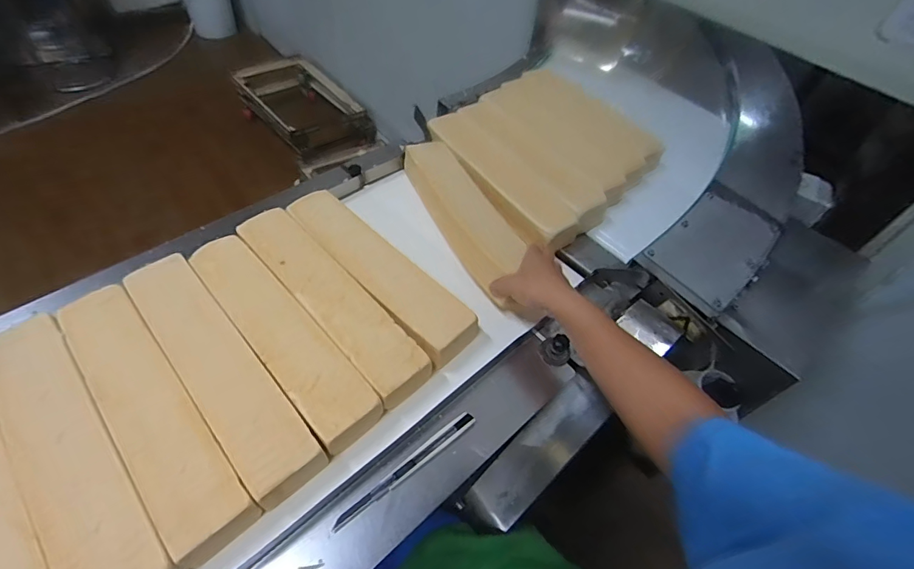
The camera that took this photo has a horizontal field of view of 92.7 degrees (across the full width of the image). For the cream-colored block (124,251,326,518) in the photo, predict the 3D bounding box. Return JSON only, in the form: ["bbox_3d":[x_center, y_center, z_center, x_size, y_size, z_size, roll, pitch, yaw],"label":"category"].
[{"bbox_3d":[-0.283,0.097,0.520,0.078,0.043,0.372,-33,62,-28],"label":"cream-colored block"}]

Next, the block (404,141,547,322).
[{"bbox_3d":[0.019,-0.104,0.689,0.088,0.052,0.368,-18,54,-17],"label":"block"}]

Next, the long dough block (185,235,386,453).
[{"bbox_3d":[-0.226,0.063,0.562,0.074,0.057,0.347,-34,62,-28],"label":"long dough block"}]

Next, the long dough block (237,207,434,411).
[{"bbox_3d":[-0.174,0.021,0.598,0.080,0.059,0.364,-34,62,-28],"label":"long dough block"}]

